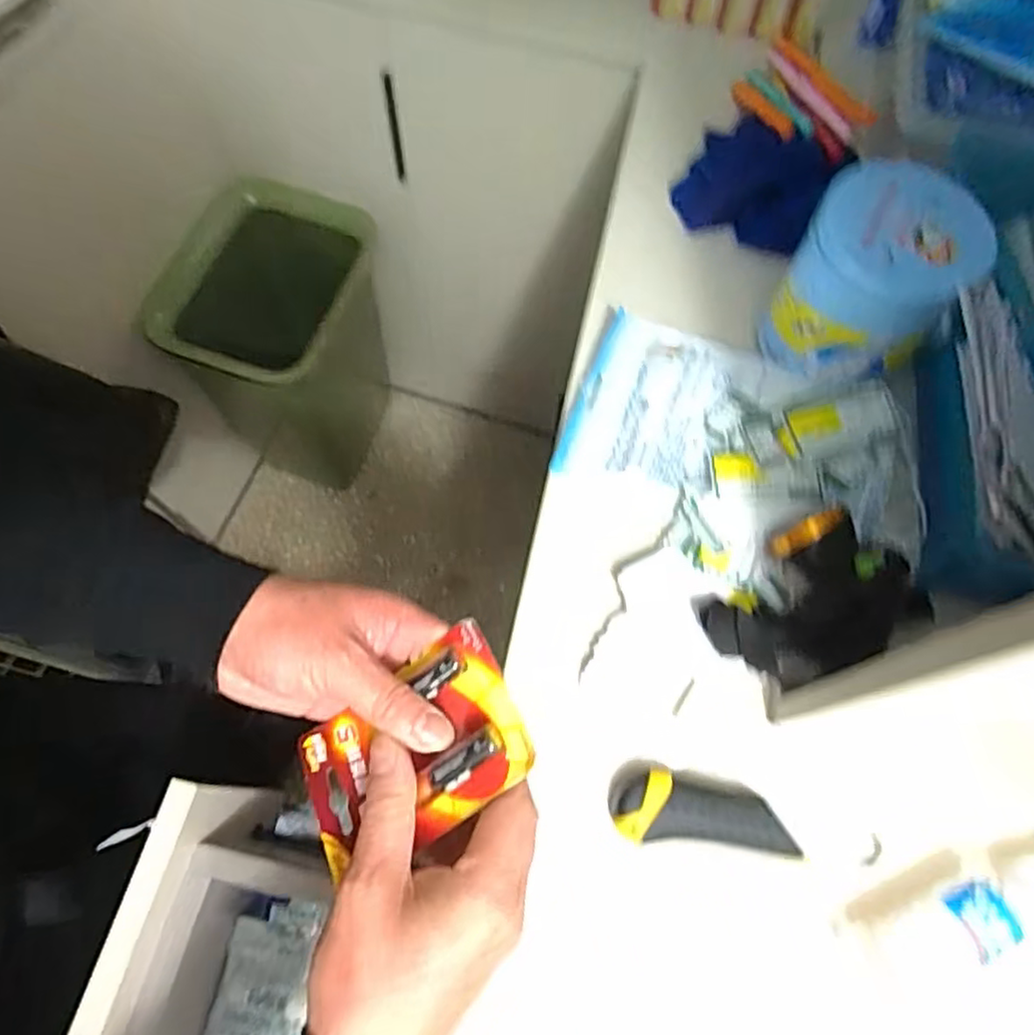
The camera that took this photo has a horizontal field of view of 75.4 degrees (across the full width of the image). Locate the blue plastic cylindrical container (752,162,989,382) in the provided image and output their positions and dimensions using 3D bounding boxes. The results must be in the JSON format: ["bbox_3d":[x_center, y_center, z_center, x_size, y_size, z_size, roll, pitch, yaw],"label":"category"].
[{"bbox_3d":[0.240,-0.162,0.457,0.102,0.097,0.107,0,67,-1],"label":"blue plastic cylindrical container"}]

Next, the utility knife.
[{"bbox_3d":[0.108,0.169,0.380,0.101,0.014,0.038,9,67,3],"label":"utility knife"}]

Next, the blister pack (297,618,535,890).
[{"bbox_3d":[-0.053,0.113,0.320,0.115,0.019,0.079,-36,57,8],"label":"blister pack"}]

